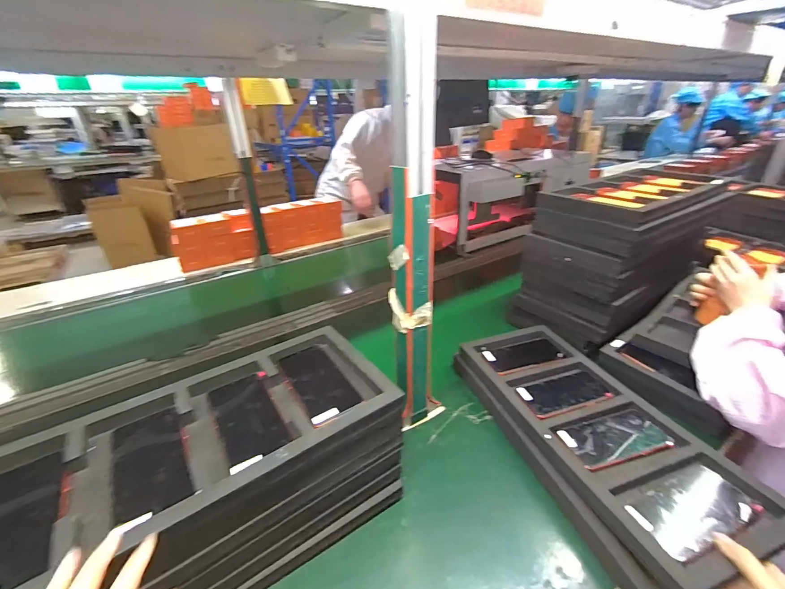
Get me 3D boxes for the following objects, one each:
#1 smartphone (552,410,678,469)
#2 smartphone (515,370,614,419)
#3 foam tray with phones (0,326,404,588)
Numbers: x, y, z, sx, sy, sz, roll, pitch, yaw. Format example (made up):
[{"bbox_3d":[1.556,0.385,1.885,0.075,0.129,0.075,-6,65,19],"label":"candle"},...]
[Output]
[{"bbox_3d":[0.350,0.225,0.565,0.157,0.014,0.082,-8,29,-12],"label":"smartphone"},{"bbox_3d":[0.312,0.180,0.654,0.156,0.012,0.079,-8,29,-13],"label":"smartphone"},{"bbox_3d":[-0.239,0.170,0.431,0.473,0.044,0.244,-18,32,-29],"label":"foam tray with phones"}]

